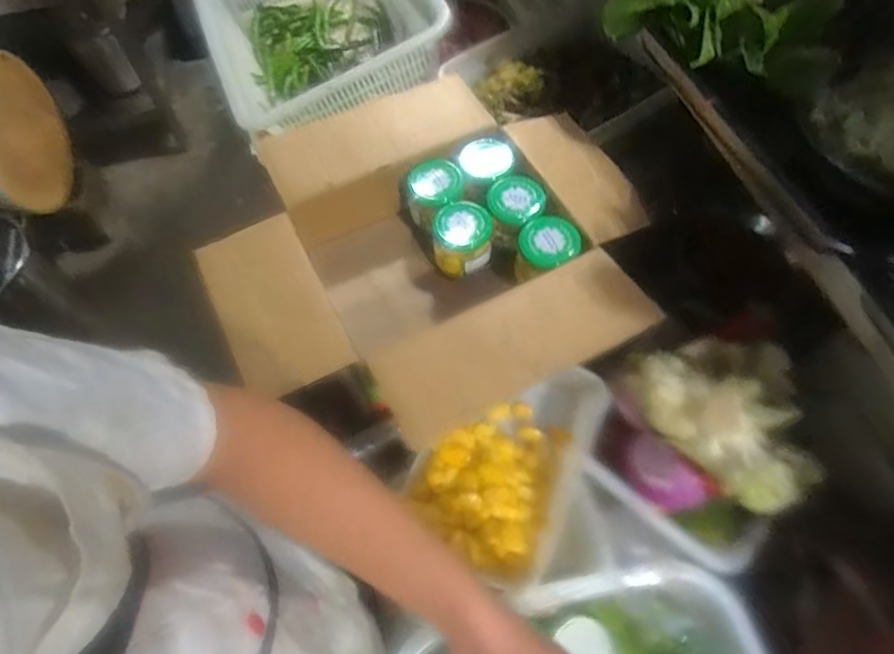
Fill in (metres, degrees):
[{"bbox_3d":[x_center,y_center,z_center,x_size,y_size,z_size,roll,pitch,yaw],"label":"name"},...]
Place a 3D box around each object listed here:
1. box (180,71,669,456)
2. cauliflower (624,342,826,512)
[{"bbox_3d":[-0.022,-0.084,0.628,0.447,0.114,0.415,-24,65,-12],"label":"box"},{"bbox_3d":[0.305,0.093,0.567,0.100,0.122,0.204,-37,68,-17],"label":"cauliflower"}]

